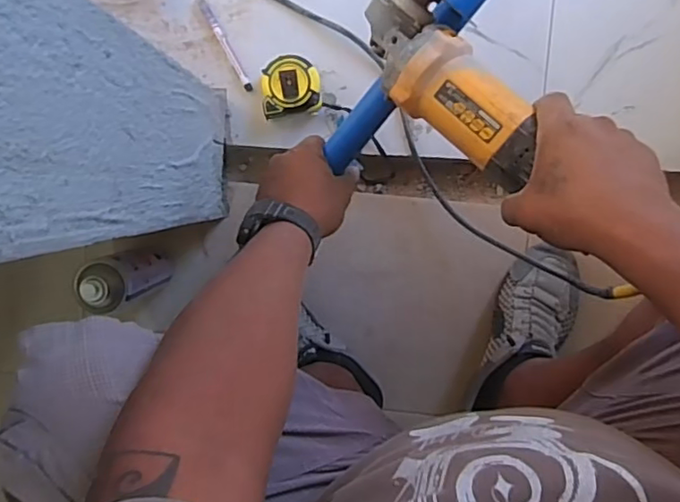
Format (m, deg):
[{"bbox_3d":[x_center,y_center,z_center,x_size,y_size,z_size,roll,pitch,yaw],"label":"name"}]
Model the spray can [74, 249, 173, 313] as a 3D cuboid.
[{"bbox_3d":[-0.260,0.033,0.702,0.057,0.163,0.058,0,95,1],"label":"spray can"}]

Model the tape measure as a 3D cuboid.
[{"bbox_3d":[-0.060,-0.204,0.714,0.070,0.038,0.070,-6,95,2],"label":"tape measure"}]

